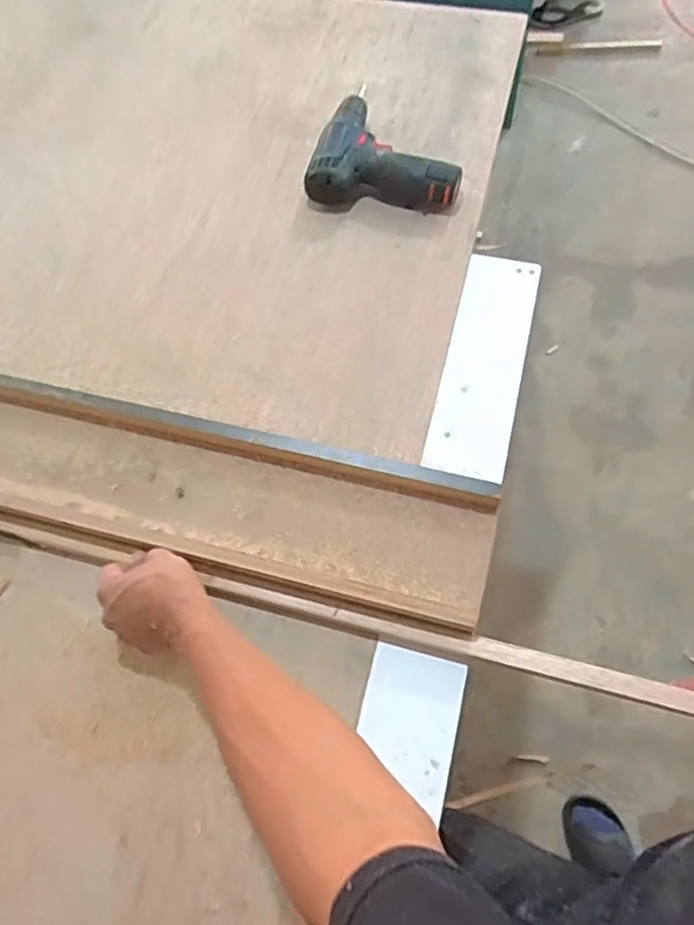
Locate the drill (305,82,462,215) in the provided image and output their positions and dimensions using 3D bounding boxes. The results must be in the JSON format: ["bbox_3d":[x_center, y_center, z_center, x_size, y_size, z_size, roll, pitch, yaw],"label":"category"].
[{"bbox_3d":[0.056,-0.386,0.839,0.188,0.051,0.163,16,66,11],"label":"drill"}]

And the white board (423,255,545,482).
[{"bbox_3d":[0.154,-0.114,0.735,0.083,0.011,0.286,13,65,9],"label":"white board"}]

